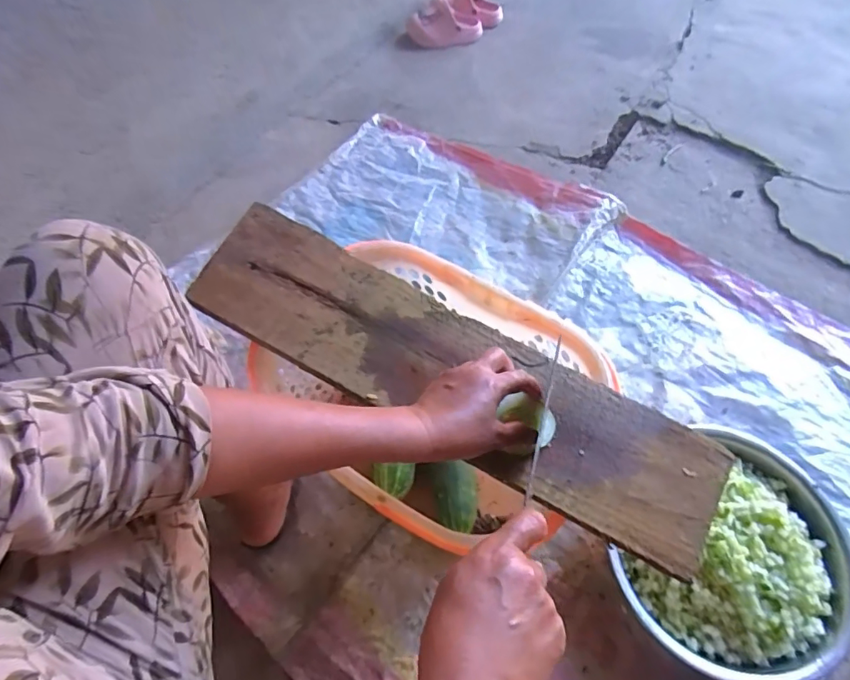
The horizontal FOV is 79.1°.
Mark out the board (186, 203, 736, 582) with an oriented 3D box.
[{"bbox_3d":[0.003,0.025,0.564,0.614,0.016,0.146,29,62,18],"label":"board"}]

